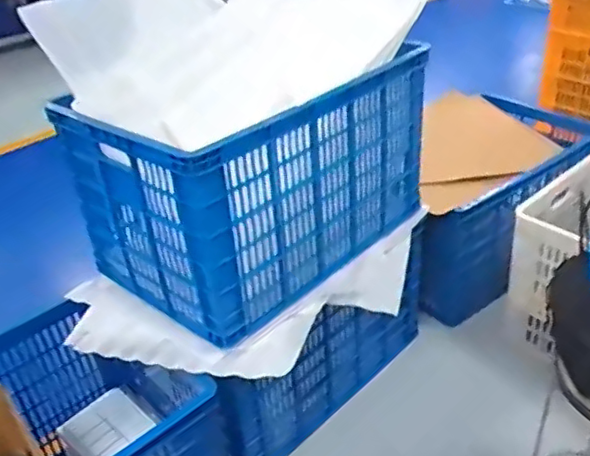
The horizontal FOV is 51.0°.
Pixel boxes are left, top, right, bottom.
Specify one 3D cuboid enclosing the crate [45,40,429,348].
[{"bbox_3d":[-0.083,-0.135,1.342,0.437,0.401,0.635,25,43,37],"label":"crate"}]

